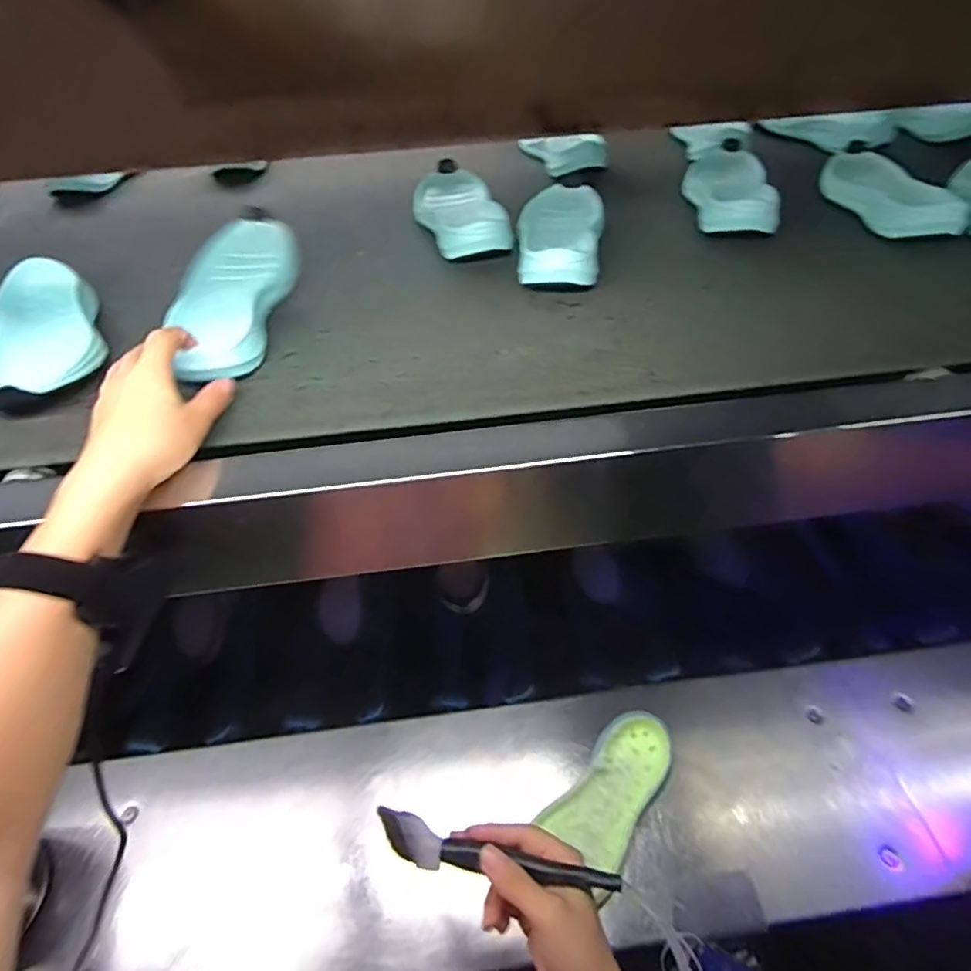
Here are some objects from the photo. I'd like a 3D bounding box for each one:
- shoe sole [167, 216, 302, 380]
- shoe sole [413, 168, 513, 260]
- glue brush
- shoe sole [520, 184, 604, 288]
[{"bbox_3d":[-0.217,-0.160,0.486,0.083,0.040,0.208,-4,54,0],"label":"shoe sole"},{"bbox_3d":[-0.030,-0.300,0.616,0.085,0.030,0.188,-10,48,-7],"label":"shoe sole"},{"bbox_3d":[0.005,0.255,0.387,0.167,0.019,0.028,3,50,15],"label":"glue brush"},{"bbox_3d":[0.075,-0.257,0.565,0.080,0.038,0.199,7,48,8],"label":"shoe sole"}]

